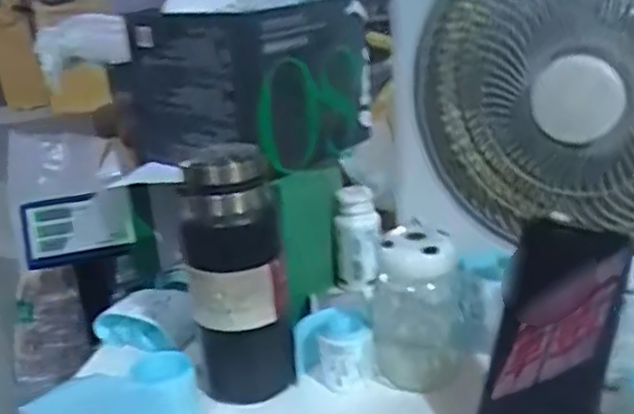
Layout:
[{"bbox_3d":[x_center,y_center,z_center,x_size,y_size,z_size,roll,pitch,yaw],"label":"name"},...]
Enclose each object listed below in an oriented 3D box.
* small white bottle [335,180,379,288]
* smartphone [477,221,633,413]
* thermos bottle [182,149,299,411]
[{"bbox_3d":[0.042,0.036,0.749,0.046,0.111,0.050,-1,21,8],"label":"small white bottle"},{"bbox_3d":[0.166,0.096,0.487,0.075,0.165,0.015,12,7,20],"label":"smartphone"},{"bbox_3d":[-0.068,0.061,0.577,0.080,0.211,0.064,-8,21,-11],"label":"thermos bottle"}]

